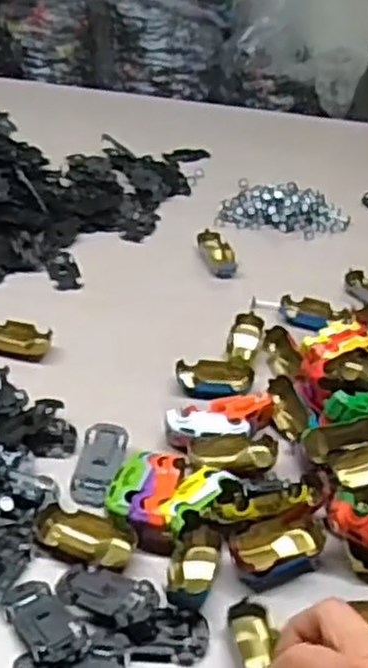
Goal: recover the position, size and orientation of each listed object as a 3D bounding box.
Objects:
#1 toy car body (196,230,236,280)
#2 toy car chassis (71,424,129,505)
[{"bbox_3d":[0.035,-0.084,0.809,0.031,0.015,0.061,-6,39,-17],"label":"toy car body"},{"bbox_3d":[-0.059,0.090,0.553,0.031,0.009,0.066,8,37,1],"label":"toy car chassis"}]

